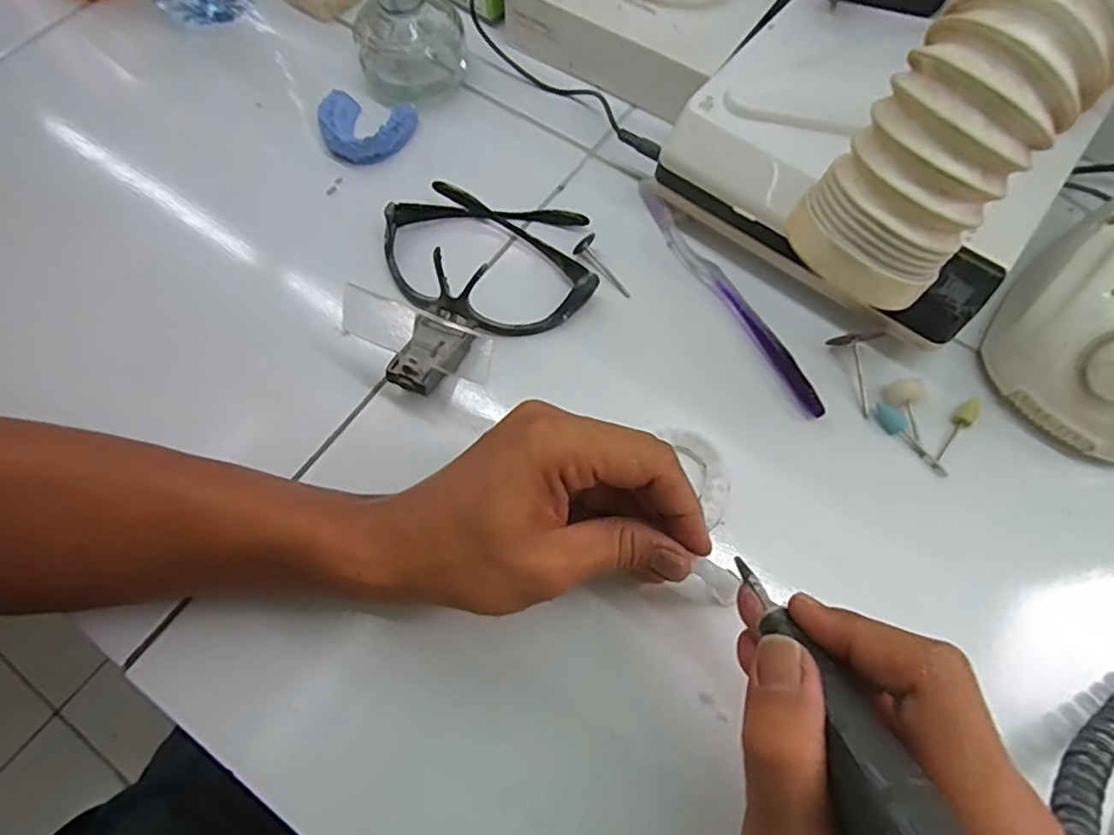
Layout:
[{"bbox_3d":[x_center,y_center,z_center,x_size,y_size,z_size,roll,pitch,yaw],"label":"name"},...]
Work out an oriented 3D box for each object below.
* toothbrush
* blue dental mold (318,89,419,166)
[{"bbox_3d":[0.099,-0.077,0.375,0.015,0.008,0.184,-27,69,-13],"label":"toothbrush"},{"bbox_3d":[-0.127,-0.200,0.421,0.060,0.015,0.060,3,66,0],"label":"blue dental mold"}]

